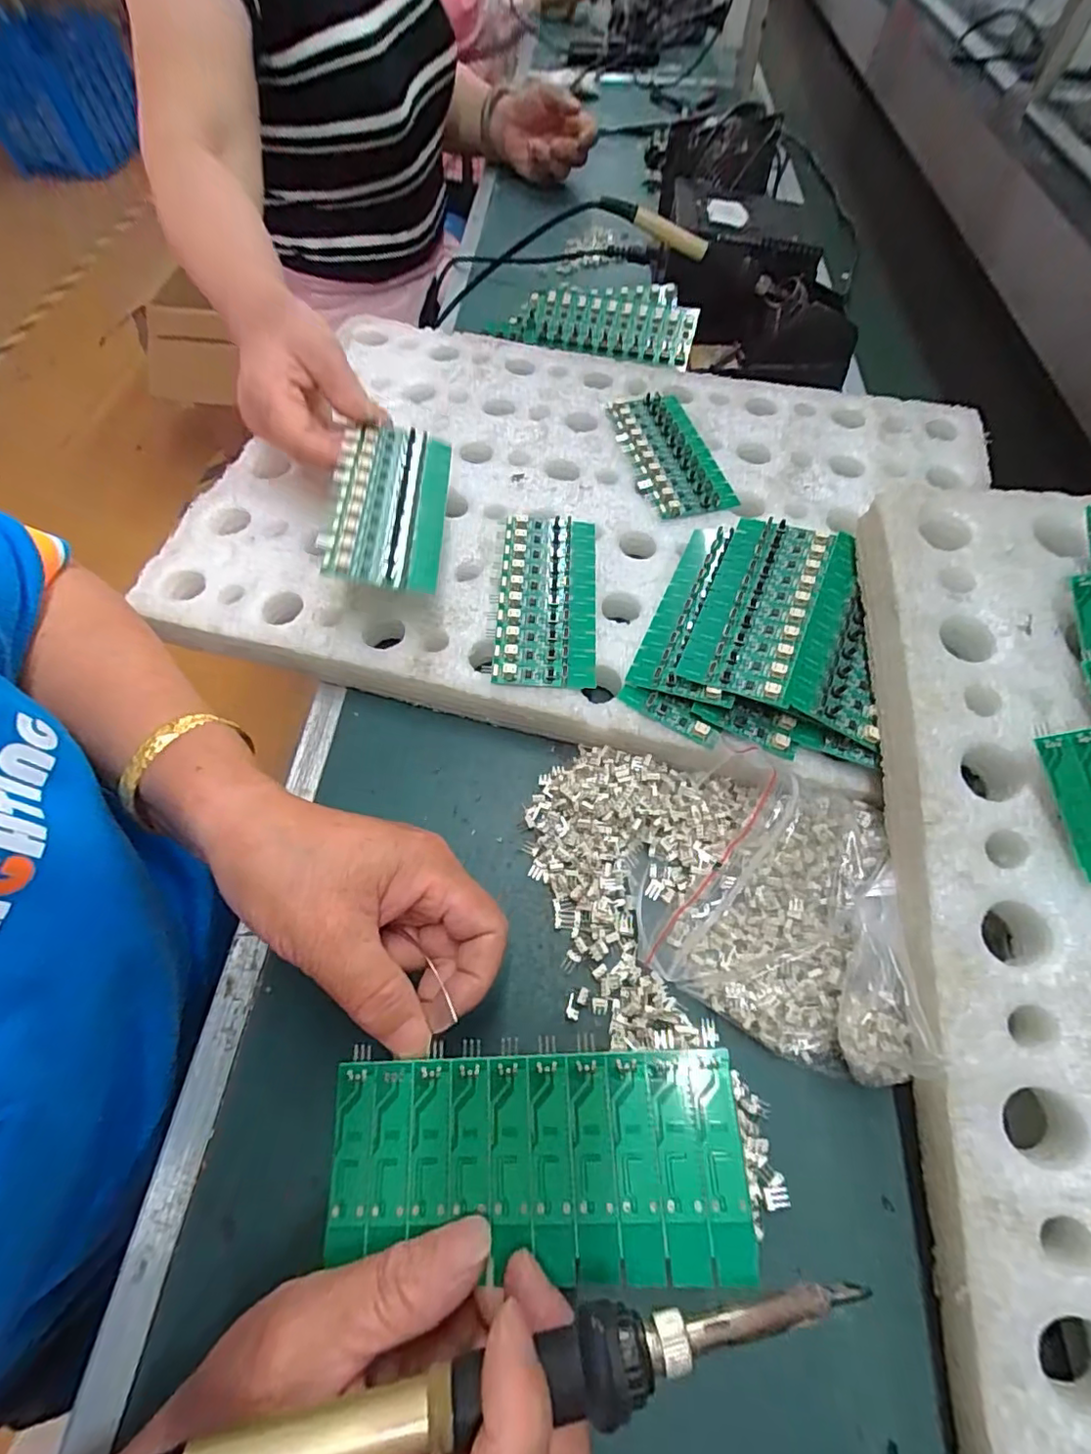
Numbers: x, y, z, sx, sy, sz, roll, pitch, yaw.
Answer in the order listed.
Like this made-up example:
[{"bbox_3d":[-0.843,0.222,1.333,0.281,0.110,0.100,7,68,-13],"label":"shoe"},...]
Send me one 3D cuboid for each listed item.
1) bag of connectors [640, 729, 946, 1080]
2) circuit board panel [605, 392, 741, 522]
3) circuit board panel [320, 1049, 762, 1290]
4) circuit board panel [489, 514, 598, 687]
[{"bbox_3d":[0.124,0.086,0.290,0.140,0.046,0.133,25,64,12],"label":"bag of connectors"},{"bbox_3d":[0.095,-0.215,0.439,0.063,0.010,0.137,-12,62,-8],"label":"circuit board panel"},{"bbox_3d":[-0.006,0.144,0.192,0.138,0.004,0.061,-2,64,7],"label":"circuit board panel"},{"bbox_3d":[0.002,-0.085,0.370,0.062,0.009,0.136,2,61,0],"label":"circuit board panel"}]

